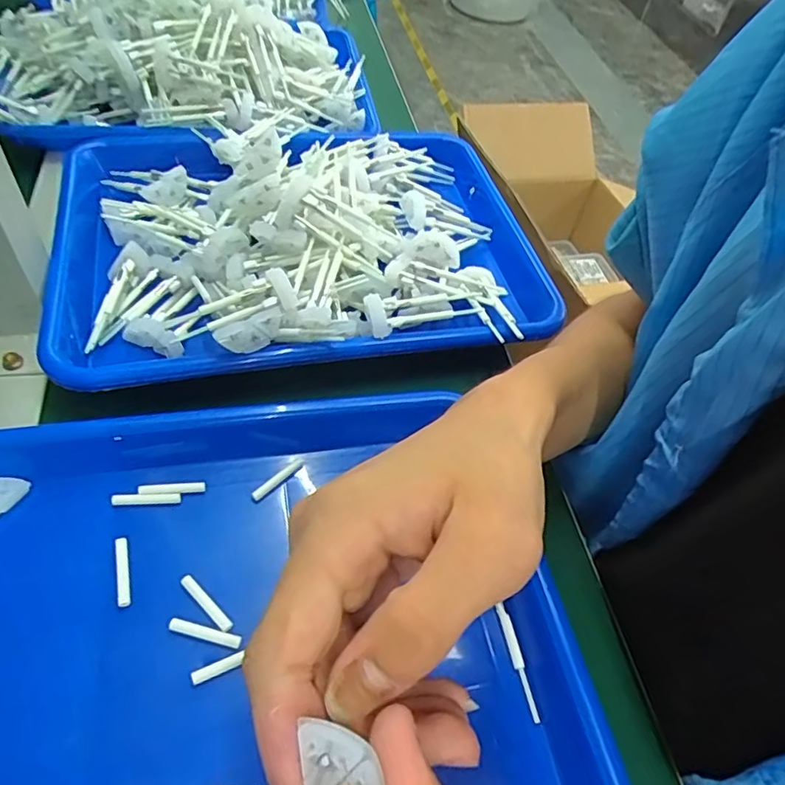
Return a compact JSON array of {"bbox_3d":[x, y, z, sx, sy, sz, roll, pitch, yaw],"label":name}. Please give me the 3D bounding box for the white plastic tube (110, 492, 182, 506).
[{"bbox_3d":[-0.130,0.056,0.298,0.034,0.006,0.006,-1,53,-9],"label":"white plastic tube"}]

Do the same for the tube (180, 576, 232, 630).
[{"bbox_3d":[-0.089,0.100,0.269,0.034,0.004,0.005,38,56,20],"label":"tube"}]

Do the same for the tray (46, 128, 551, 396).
[{"bbox_3d":[-0.059,-0.121,0.415,0.346,0.078,0.247,-7,54,-14],"label":"tray"}]

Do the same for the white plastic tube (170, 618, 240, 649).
[{"bbox_3d":[-0.087,0.111,0.261,0.035,0.004,0.005,14,52,3],"label":"white plastic tube"}]

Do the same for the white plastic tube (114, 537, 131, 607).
[{"bbox_3d":[-0.131,0.086,0.273,0.006,0.004,0.033,-10,55,-16],"label":"white plastic tube"}]

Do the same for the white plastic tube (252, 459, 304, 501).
[{"bbox_3d":[-0.064,0.048,0.314,0.033,0.005,0.005,-35,65,-30],"label":"white plastic tube"}]

